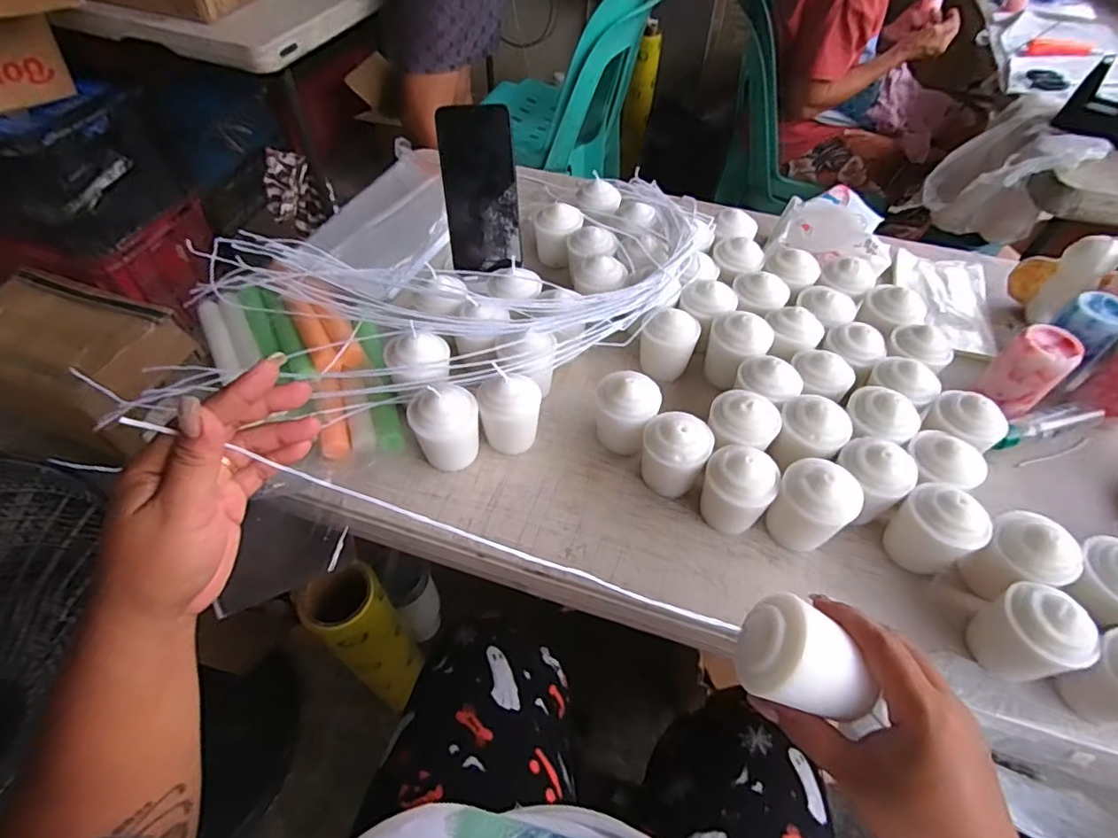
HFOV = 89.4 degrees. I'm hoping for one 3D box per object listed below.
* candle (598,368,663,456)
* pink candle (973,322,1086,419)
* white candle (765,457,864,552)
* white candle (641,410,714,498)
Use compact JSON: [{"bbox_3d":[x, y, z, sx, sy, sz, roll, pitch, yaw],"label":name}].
[{"bbox_3d":[0.059,-0.004,0.502,0.053,0.064,0.049,10,53,7],"label":"candle"},{"bbox_3d":[0.441,-0.045,0.533,0.051,0.073,0.052,-32,59,-22],"label":"pink candle"},{"bbox_3d":[0.198,0.071,0.447,0.057,0.073,0.045,36,60,24],"label":"white candle"},{"bbox_3d":[0.099,0.030,0.485,0.056,0.066,0.052,25,56,17],"label":"white candle"}]

